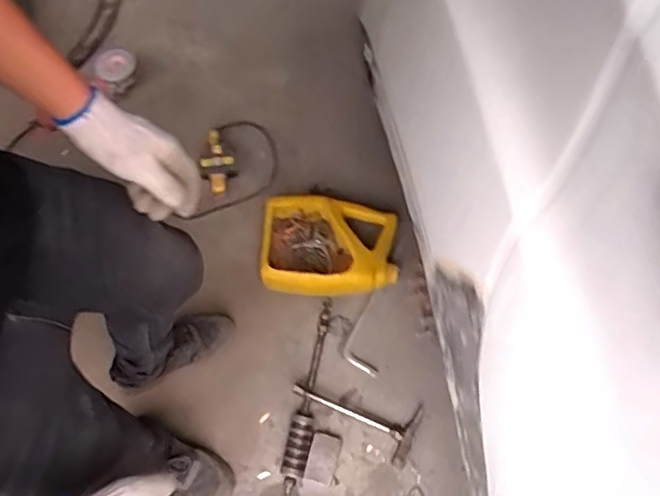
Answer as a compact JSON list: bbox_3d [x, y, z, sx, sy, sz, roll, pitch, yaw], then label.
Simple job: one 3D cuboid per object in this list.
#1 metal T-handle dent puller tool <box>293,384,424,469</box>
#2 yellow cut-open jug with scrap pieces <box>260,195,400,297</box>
[{"bbox_3d":[0.054,0.327,1.188,0.262,0.017,0.123,26,71,12],"label":"metal T-handle dent puller tool"},{"bbox_3d":[-0.001,-0.002,1.279,0.283,0.106,0.200,3,68,4],"label":"yellow cut-open jug with scrap pieces"}]

